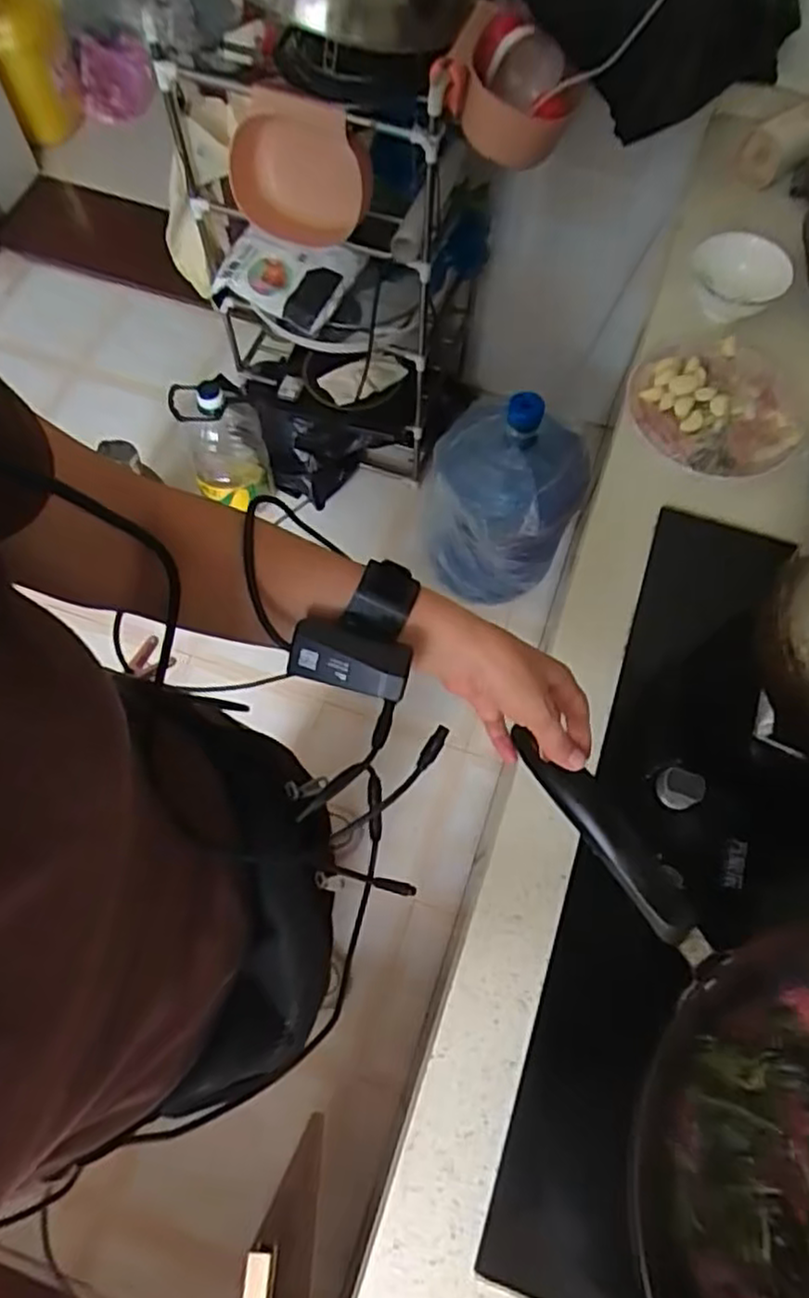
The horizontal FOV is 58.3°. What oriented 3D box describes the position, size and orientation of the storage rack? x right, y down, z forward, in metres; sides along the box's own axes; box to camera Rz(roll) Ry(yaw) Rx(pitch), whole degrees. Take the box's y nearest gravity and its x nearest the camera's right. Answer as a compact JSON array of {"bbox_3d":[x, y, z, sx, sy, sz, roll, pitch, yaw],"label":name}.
[{"bbox_3d":[-0.164,-0.656,1.393,0.378,0.790,0.311,-7,68,-3],"label":"storage rack"}]

